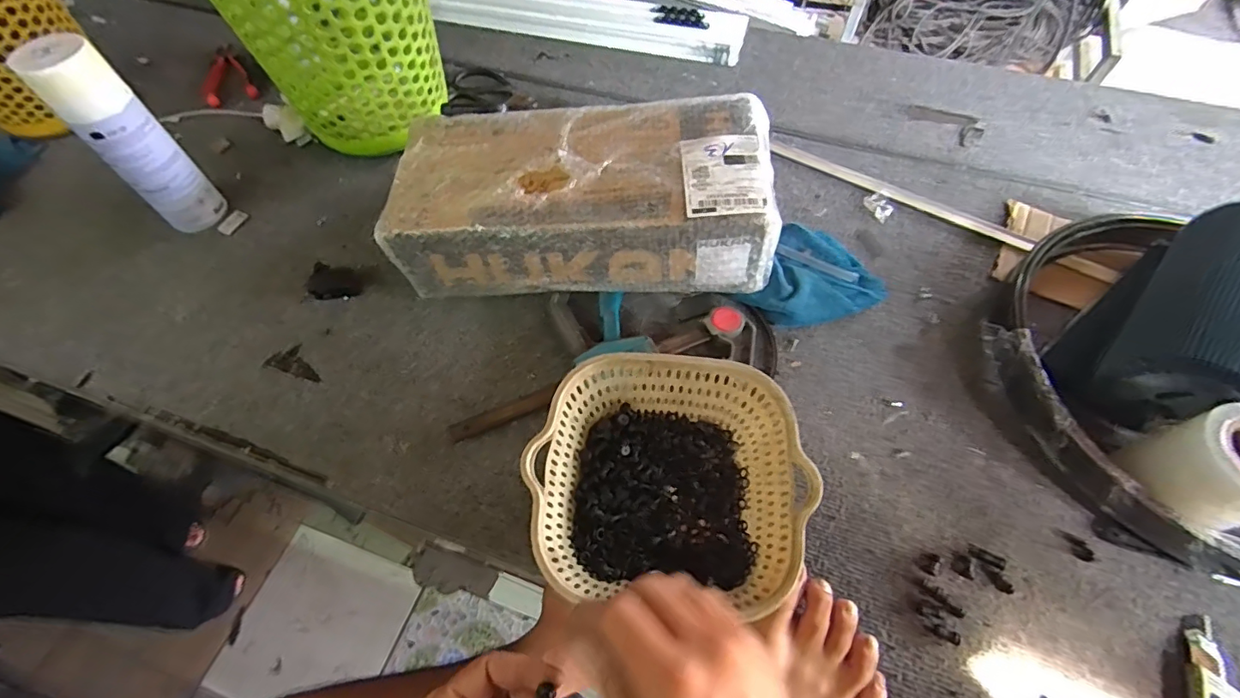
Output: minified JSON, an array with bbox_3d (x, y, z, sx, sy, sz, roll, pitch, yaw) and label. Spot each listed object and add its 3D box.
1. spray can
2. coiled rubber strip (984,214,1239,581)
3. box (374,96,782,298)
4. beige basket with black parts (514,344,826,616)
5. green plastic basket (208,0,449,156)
[{"bbox_3d":[-0.508,-0.213,0.557,0.056,0.197,0.062,33,64,18],"label":"spray can"},{"bbox_3d":[0.533,0.039,0.480,0.360,0.055,0.336,40,67,22],"label":"coiled rubber strip"},{"bbox_3d":[-0.040,-0.155,0.537,0.369,0.103,0.171,1,60,0],"label":"box"},{"bbox_3d":[0.036,0.107,0.425,0.211,0.084,0.184,6,59,4],"label":"beige basket with black parts"},{"bbox_3d":[-0.336,-0.385,0.632,0.219,0.237,0.256,-20,62,-11],"label":"green plastic basket"}]

